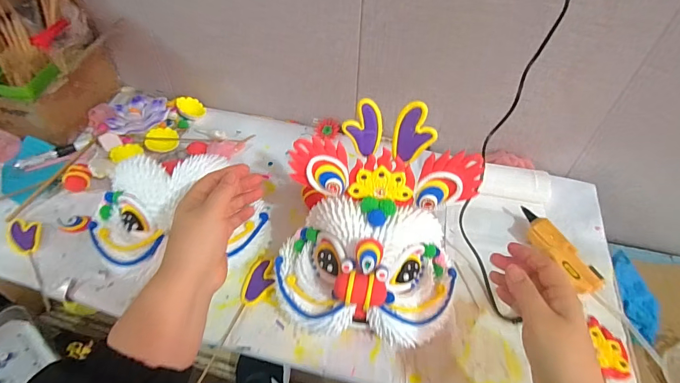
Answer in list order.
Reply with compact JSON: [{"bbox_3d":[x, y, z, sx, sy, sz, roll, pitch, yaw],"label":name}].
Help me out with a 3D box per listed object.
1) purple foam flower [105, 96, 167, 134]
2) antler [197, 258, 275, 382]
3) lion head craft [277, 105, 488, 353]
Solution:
[{"bbox_3d":[-0.385,-0.151,0.718,0.091,0.025,0.112,27,54,19],"label":"purple foam flower"},{"bbox_3d":[-0.126,0.161,0.495,0.040,0.004,0.179,11,50,8],"label":"antler"},{"bbox_3d":[0.036,0.043,0.428,0.228,0.196,0.174,5,50,2],"label":"lion head craft"}]

